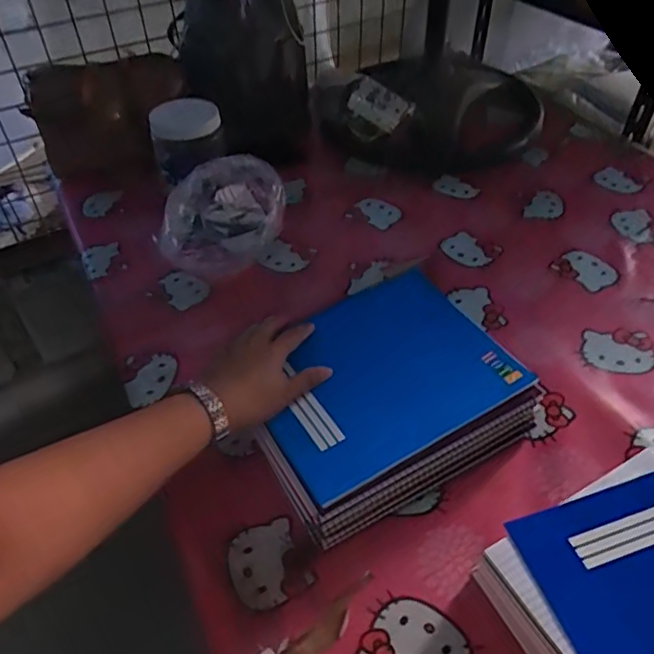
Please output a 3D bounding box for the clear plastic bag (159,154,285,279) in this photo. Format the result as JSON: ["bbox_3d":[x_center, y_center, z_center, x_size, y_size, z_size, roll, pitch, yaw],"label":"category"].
[{"bbox_3d":[-0.145,-0.149,0.790,0.096,0.127,0.164,32,55,31],"label":"clear plastic bag"}]

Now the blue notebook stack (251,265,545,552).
[{"bbox_3d":[0.048,0.066,0.590,0.253,0.069,0.208,-24,48,-18],"label":"blue notebook stack"}]

